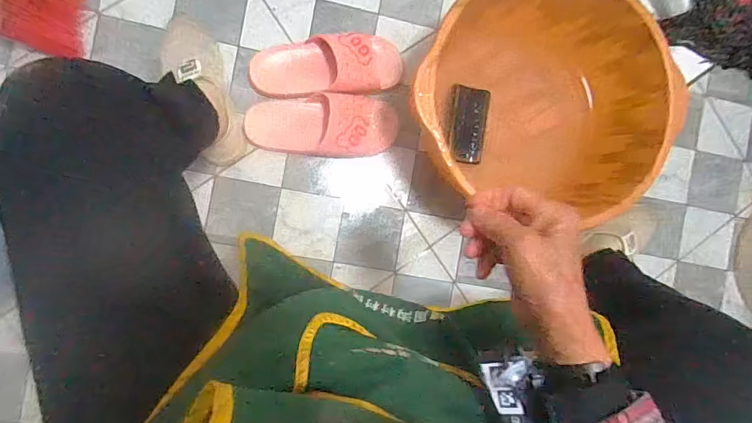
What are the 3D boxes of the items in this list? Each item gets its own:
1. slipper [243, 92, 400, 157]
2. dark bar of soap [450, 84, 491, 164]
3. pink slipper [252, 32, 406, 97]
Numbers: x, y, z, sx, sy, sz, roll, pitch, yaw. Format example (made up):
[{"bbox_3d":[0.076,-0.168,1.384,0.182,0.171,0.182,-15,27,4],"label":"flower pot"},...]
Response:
[{"bbox_3d":[-0.085,-0.139,0.724,0.243,0.062,0.094,2,91,-8],"label":"slipper"},{"bbox_3d":[0.158,-0.146,0.754,0.061,0.019,0.126,2,98,18],"label":"dark bar of soap"},{"bbox_3d":[-0.077,-0.232,0.723,0.242,0.063,0.094,-10,93,-7],"label":"pink slipper"}]

